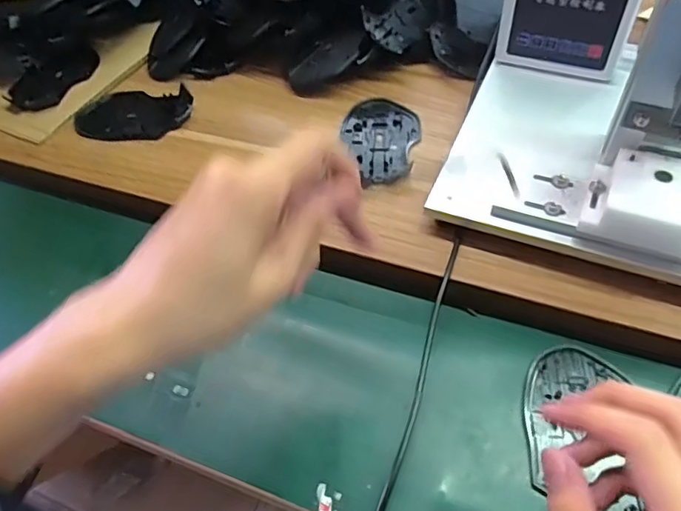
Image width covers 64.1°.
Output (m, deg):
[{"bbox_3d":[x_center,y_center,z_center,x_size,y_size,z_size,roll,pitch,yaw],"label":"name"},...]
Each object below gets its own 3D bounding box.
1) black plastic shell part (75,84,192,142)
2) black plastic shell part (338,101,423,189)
[{"bbox_3d":[-0.211,-0.142,0.552,0.117,0.011,0.079,1,53,6],"label":"black plastic shell part"},{"bbox_3d":[0.035,-0.107,0.506,0.073,0.007,0.113,10,54,13],"label":"black plastic shell part"}]

